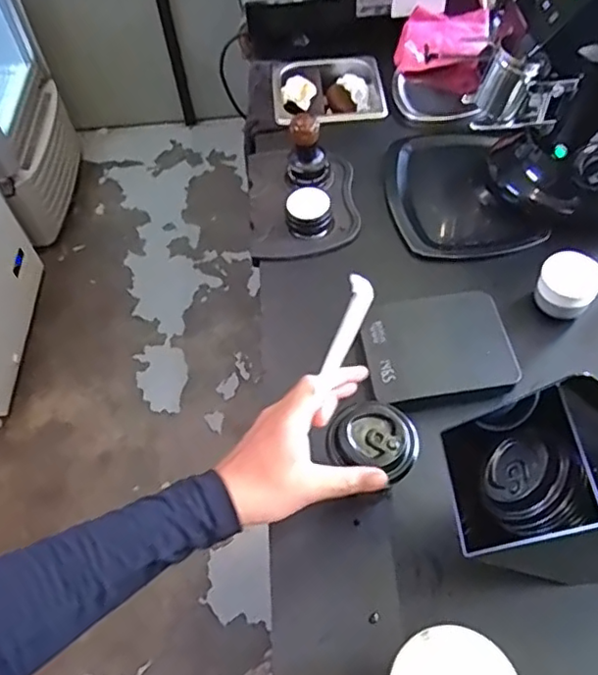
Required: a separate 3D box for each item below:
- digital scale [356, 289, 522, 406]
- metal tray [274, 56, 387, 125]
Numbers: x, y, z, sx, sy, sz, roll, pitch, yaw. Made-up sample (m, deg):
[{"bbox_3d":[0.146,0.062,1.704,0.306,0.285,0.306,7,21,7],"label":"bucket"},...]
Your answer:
[{"bbox_3d":[0.154,0.012,0.693,0.161,0.033,0.137,-5,56,1],"label":"digital scale"},{"bbox_3d":[0.047,-0.410,1.015,0.182,0.038,0.170,-4,56,1],"label":"metal tray"}]

